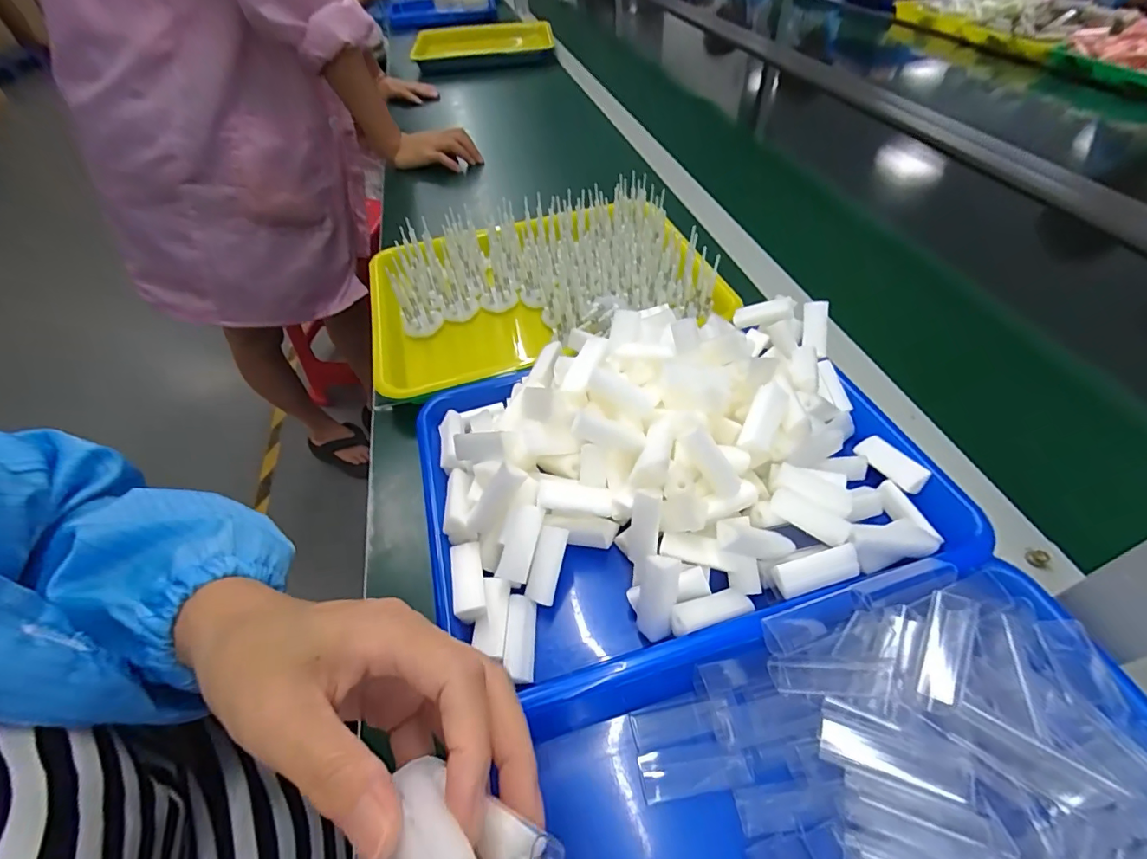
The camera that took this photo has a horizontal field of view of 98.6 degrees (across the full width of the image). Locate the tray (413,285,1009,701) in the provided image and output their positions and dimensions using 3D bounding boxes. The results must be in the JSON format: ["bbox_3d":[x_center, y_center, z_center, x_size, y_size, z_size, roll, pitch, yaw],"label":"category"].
[{"bbox_3d":[0.063,0.013,0.334,0.325,0.079,0.245,-14,50,-8],"label":"tray"}]

